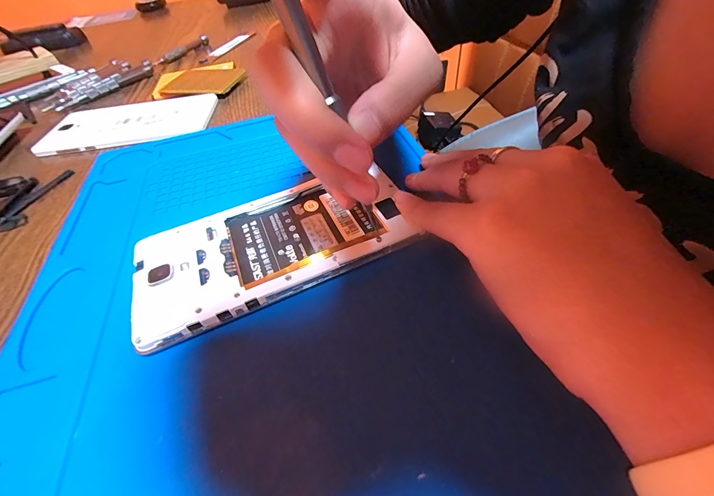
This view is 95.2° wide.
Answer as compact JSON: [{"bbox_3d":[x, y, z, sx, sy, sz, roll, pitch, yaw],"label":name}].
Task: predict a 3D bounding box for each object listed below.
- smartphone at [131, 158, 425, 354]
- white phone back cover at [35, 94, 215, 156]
[{"bbox_3d":[-0.040,-0.005,0.167,0.136,0.010,0.069,-21,48,-14],"label":"smartphone"},{"bbox_3d":[-0.201,-0.112,0.289,0.140,0.006,0.075,-7,47,0],"label":"white phone back cover"}]

